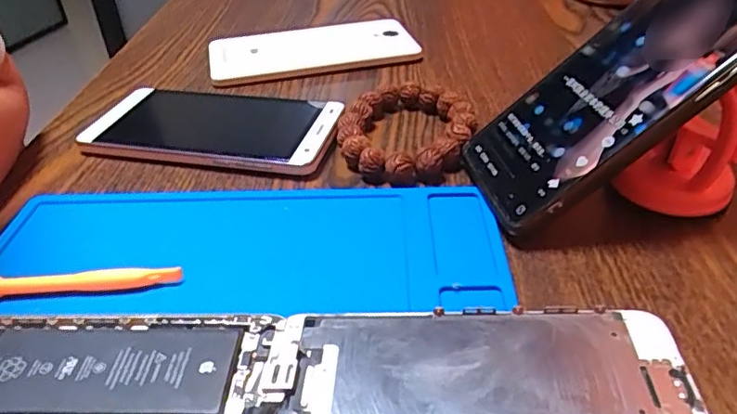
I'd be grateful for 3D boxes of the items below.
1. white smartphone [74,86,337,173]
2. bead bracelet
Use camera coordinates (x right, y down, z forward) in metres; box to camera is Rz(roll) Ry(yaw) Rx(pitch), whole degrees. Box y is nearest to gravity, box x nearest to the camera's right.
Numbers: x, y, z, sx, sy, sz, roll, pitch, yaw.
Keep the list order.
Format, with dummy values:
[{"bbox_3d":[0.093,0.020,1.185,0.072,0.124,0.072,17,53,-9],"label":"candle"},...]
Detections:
[{"bbox_3d":[-0.100,-0.049,0.342,0.160,0.014,0.071,8,38,15],"label":"white smartphone"},{"bbox_3d":[0.020,-0.044,0.325,0.074,0.015,0.083,15,40,24],"label":"bead bracelet"}]

